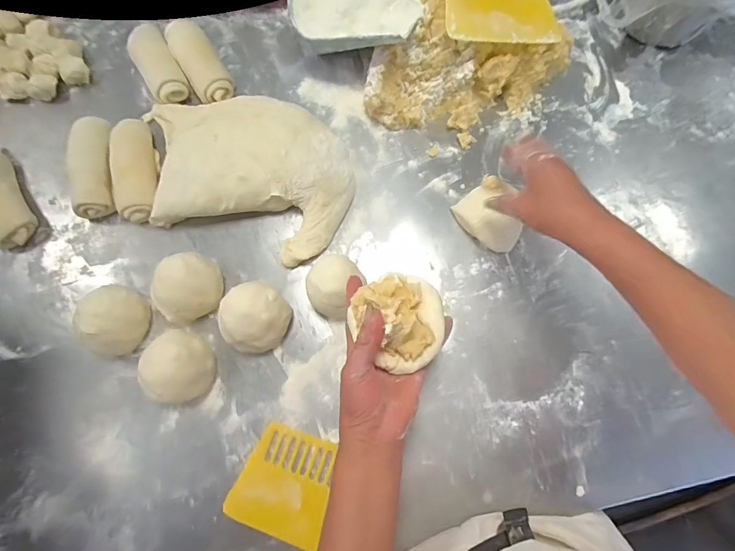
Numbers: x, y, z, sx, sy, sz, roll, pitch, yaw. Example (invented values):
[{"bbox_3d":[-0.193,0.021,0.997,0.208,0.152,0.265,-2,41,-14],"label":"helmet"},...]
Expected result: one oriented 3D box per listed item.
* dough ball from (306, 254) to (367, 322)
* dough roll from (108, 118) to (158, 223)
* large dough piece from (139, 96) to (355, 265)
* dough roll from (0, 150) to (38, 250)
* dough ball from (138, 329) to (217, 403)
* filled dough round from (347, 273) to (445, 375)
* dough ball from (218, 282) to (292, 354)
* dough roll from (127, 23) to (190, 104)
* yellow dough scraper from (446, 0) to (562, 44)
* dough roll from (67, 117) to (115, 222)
[{"bbox_3d":[-0.044,0.015,0.507,0.068,0.055,0.076,29,78,7],"label":"dough ball"},{"bbox_3d":[-0.333,-0.148,0.559,0.056,0.042,0.151,-13,77,-3],"label":"dough roll"},{"bbox_3d":[-0.177,-0.157,0.547,0.312,0.063,0.223,17,77,5],"label":"large dough piece"},{"bbox_3d":[-0.523,-0.115,0.556,0.041,0.047,0.159,-28,78,-6],"label":"dough roll"},{"bbox_3d":[-0.235,0.112,0.482,0.075,0.069,0.088,5,76,2],"label":"dough ball"},{"bbox_3d":[0.030,0.044,0.380,0.085,0.039,0.092,0,76,1],"label":"filled dough round"},{"bbox_3d":[-0.142,0.053,0.497,0.077,0.060,0.082,0,76,1],"label":"dough ball"},{"bbox_3d":[-0.331,-0.334,0.613,0.057,0.038,0.155,-29,78,-6],"label":"dough roll"},{"bbox_3d":[0.188,-0.380,0.544,0.170,0.007,0.110,-6,88,-14],"label":"yellow dough scraper"},{"bbox_3d":[-0.391,-0.153,0.557,0.053,0.049,0.144,-8,76,-1],"label":"dough roll"}]

